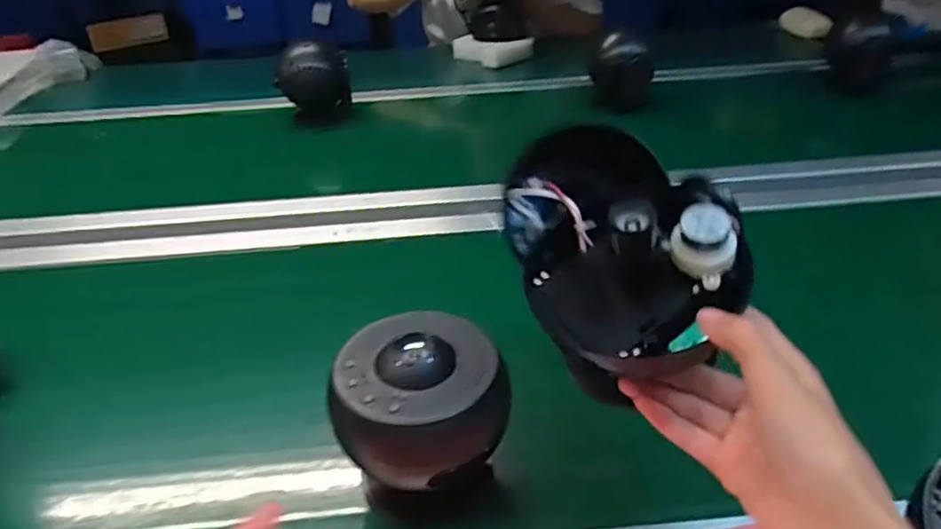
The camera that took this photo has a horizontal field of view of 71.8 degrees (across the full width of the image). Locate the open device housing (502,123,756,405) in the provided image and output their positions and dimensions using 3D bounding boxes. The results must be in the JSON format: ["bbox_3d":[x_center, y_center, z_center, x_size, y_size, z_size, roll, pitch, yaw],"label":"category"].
[{"bbox_3d":[0.082,-0.011,0.384,0.112,0.095,0.167,-4,32,-3],"label":"open device housing"}]

